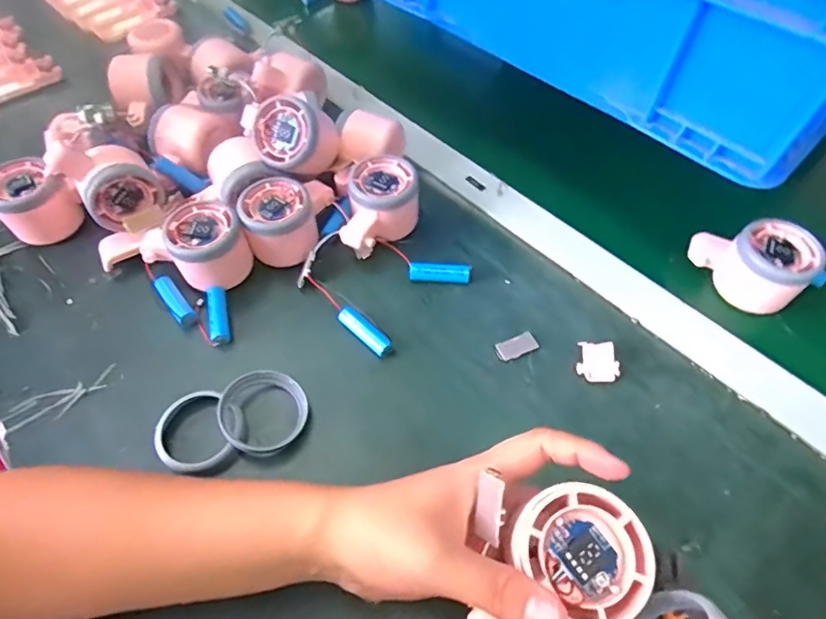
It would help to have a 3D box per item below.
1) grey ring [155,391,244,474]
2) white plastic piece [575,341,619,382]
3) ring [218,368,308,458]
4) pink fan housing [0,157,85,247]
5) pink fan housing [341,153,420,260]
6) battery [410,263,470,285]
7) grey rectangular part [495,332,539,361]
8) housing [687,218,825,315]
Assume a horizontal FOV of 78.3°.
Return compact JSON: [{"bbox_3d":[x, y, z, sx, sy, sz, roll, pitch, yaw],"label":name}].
[{"bbox_3d":[-0.146,0.083,0.347,0.058,0.016,0.055,-1,57,1],"label":"grey ring"},{"bbox_3d":[0.137,0.038,0.376,0.030,0.010,0.031,4,58,3],"label":"white plastic piece"},{"bbox_3d":[-0.103,0.070,0.352,0.056,0.018,0.060,-1,57,1],"label":"ring"},{"bbox_3d":[-0.322,-0.090,0.434,0.054,0.056,0.057,34,64,20],"label":"pink fan housing"},{"bbox_3d":[-0.025,-0.086,0.433,0.060,0.047,0.081,2,57,3],"label":"pink fan housing"},{"bbox_3d":[0.022,-0.030,0.419,0.050,0.014,0.012,6,58,5],"label":"battery"},{"bbox_3d":[0.079,0.028,0.389,0.032,0.004,0.015,-21,59,-12],"label":"grey rectangular part"},{"bbox_3d":[0.270,-0.041,0.402,0.056,0.044,0.080,-37,64,-20],"label":"housing"}]

